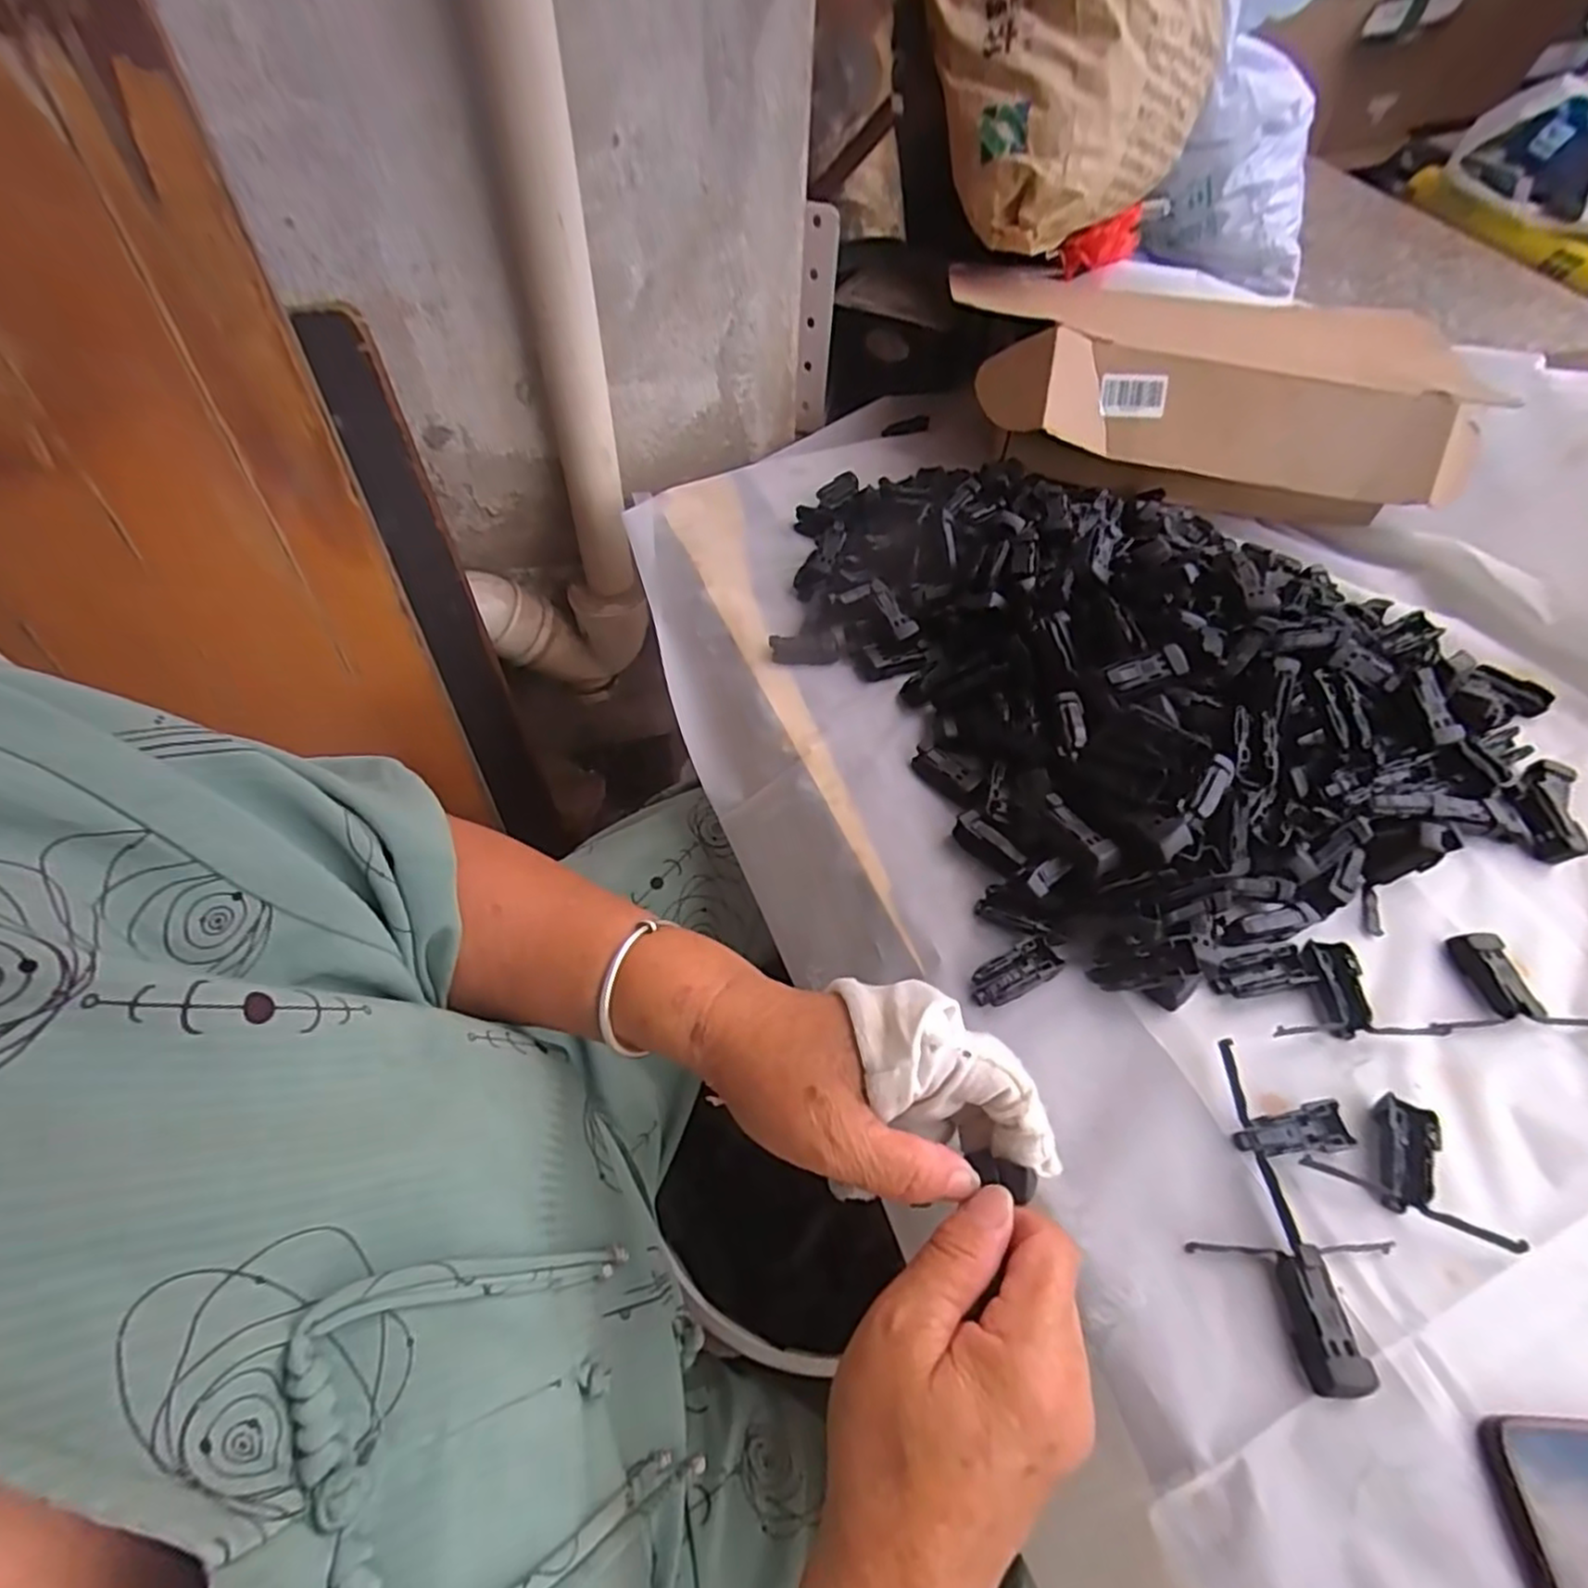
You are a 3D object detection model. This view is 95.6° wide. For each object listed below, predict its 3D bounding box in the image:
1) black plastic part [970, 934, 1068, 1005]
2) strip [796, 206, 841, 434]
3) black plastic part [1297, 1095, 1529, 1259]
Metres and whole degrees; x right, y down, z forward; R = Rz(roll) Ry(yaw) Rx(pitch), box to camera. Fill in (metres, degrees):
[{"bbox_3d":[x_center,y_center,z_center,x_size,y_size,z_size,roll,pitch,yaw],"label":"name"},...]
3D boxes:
[{"bbox_3d":[0.113,0.091,0.366,0.050,0.010,0.021,-24,58,-17],"label":"black plastic part"},{"bbox_3d":[0.022,-0.442,0.683,0.048,0.197,0.010,-38,67,-24],"label":"strip"},{"bbox_3d":[0.273,0.161,0.321,0.082,0.008,0.047,21,56,14],"label":"black plastic part"}]

